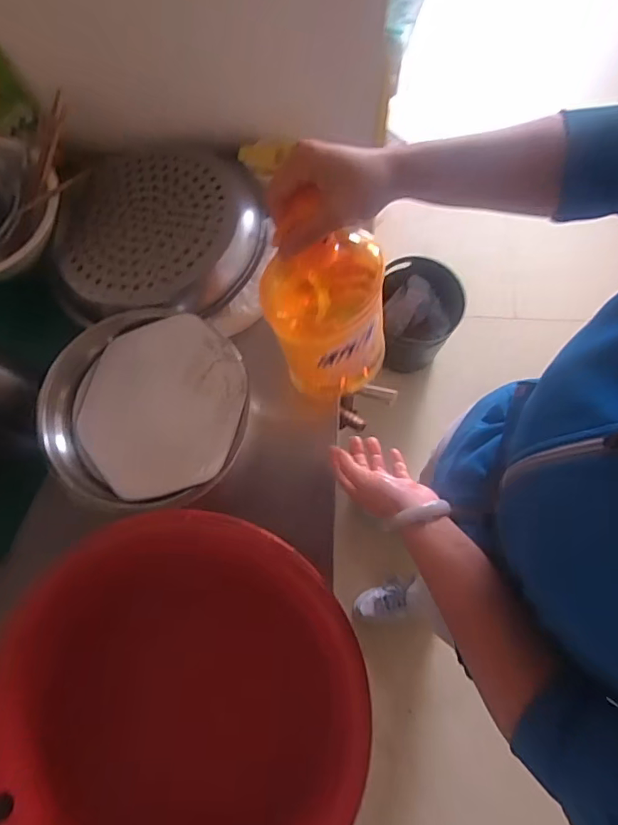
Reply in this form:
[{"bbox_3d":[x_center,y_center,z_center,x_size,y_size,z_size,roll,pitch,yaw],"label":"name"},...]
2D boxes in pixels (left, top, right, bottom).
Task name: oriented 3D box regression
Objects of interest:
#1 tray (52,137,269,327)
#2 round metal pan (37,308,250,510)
[{"bbox_3d":[-0.197,-0.241,0.653,0.266,0.043,0.256,3,74,3],"label":"tray"},{"bbox_3d":[-0.173,-0.015,0.544,0.205,0.062,0.222,0,74,2],"label":"round metal pan"}]

